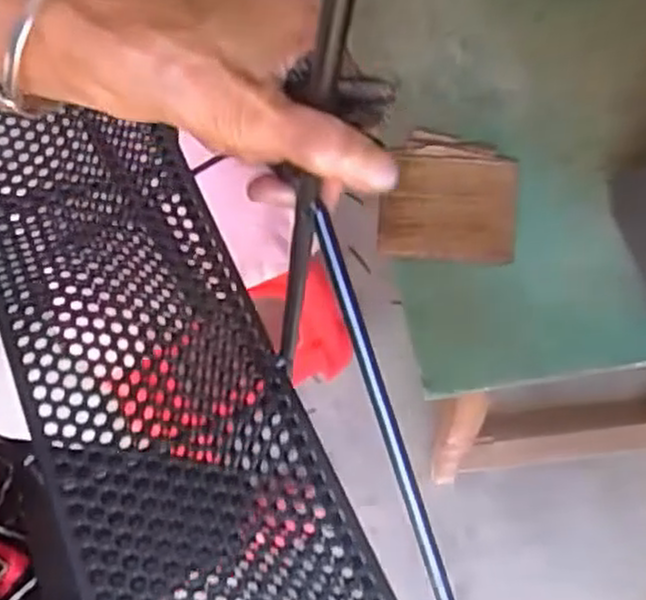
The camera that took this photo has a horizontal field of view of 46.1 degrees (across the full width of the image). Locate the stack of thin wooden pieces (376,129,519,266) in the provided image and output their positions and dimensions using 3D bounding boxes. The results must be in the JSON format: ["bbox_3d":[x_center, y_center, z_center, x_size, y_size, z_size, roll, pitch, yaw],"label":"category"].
[{"bbox_3d":[0.130,-0.107,0.785,0.134,0.022,0.143,6,63,5],"label":"stack of thin wooden pieces"}]

